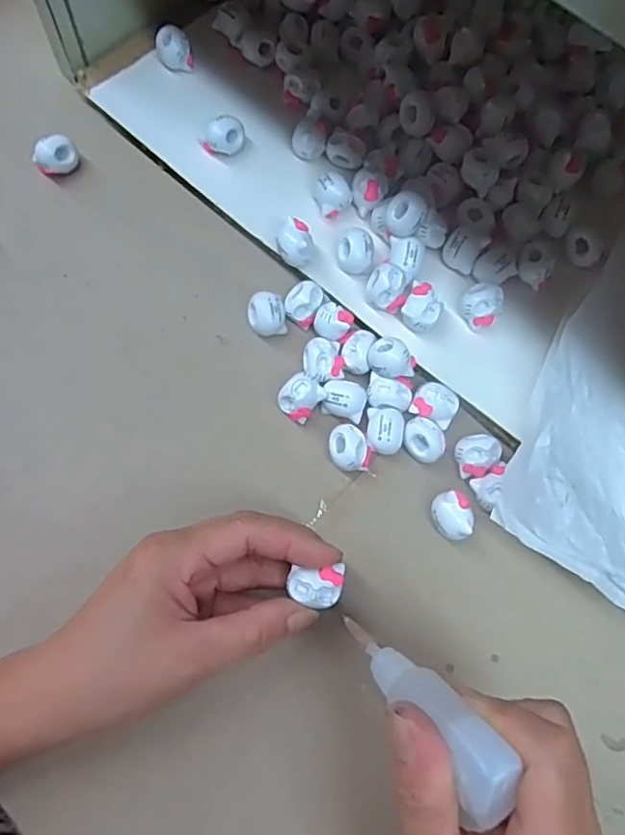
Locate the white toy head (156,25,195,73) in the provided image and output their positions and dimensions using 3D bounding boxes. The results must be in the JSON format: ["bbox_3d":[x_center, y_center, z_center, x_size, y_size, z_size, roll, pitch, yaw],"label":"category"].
[{"bbox_3d":[-0.092,-0.245,0.389,0.021,0.020,0.020,-15,72,-9],"label":"white toy head"}]

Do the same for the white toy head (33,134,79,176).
[{"bbox_3d":[-0.165,-0.168,0.377,0.017,0.020,0.026,38,72,9],"label":"white toy head"}]

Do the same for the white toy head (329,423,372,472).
[{"bbox_3d":[0.021,0.017,0.325,0.022,0.015,0.026,-14,72,-9],"label":"white toy head"}]

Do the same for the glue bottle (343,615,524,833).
[{"bbox_3d":[0.039,0.108,0.224,0.025,0.091,0.025,-42,123,-12],"label":"glue bottle"}]

